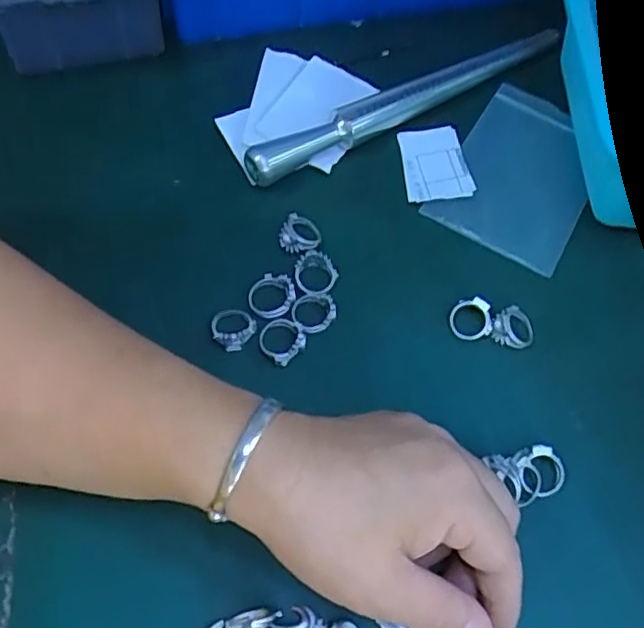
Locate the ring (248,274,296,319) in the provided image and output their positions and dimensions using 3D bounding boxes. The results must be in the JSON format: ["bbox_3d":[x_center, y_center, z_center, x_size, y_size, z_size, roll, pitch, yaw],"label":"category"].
[{"bbox_3d":[-0.026,-0.009,0.322,0.024,0.005,0.023,-6,71,18],"label":"ring"}]

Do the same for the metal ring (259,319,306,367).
[{"bbox_3d":[-0.020,0.012,0.311,0.020,0.009,0.021,2,62,-3],"label":"metal ring"}]

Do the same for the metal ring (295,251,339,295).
[{"bbox_3d":[-0.003,-0.022,0.329,0.022,0.008,0.026,-18,64,-13],"label":"metal ring"}]

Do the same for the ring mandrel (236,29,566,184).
[{"bbox_3d":[0.057,-0.130,0.383,0.226,0.023,0.016,-28,67,-18],"label":"ring mandrel"}]

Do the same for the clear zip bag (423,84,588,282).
[{"bbox_3d":[0.120,-0.084,0.375,0.078,0.006,0.122,29,64,11],"label":"clear zip bag"}]

